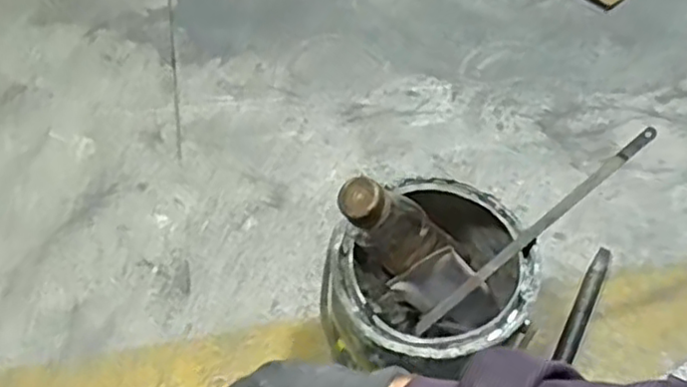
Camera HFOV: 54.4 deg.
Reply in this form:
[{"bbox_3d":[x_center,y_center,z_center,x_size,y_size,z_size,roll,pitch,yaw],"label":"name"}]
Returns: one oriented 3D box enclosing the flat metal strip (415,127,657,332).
[{"bbox_3d":[0.145,0.033,0.520,0.233,0.015,0.009,-44,56,16],"label":"flat metal strip"}]

